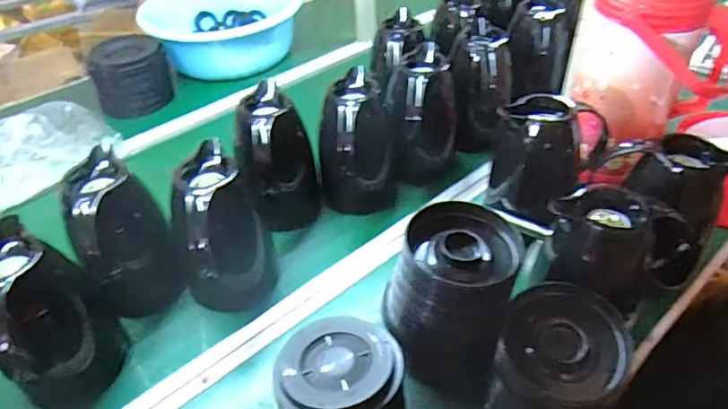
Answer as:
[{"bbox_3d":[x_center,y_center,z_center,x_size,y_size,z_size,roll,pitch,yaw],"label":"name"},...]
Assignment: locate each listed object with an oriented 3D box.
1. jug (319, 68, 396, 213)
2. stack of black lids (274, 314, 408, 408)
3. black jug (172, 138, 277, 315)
[{"bbox_3d":[-0.012,-0.081,0.830,0.122,0.195,0.148,-6,40,-1],"label":"jug"},{"bbox_3d":[-0.018,0.209,0.539,0.122,0.146,0.127,-13,41,-9],"label":"stack of black lids"},{"bbox_3d":[-0.185,0.051,0.696,0.124,0.204,0.116,29,51,33],"label":"black jug"}]

